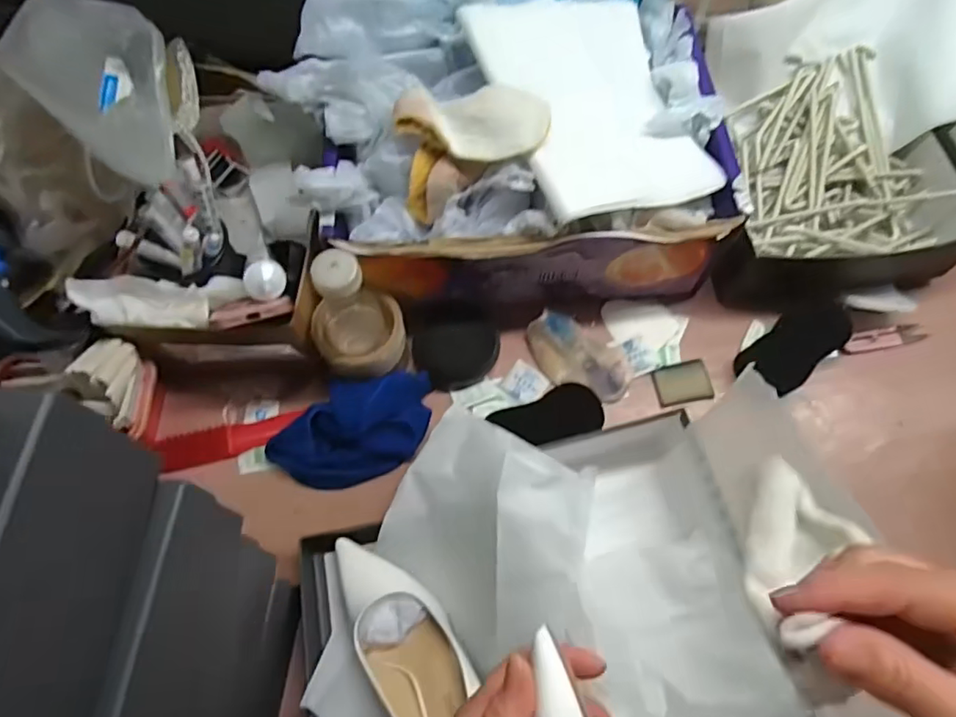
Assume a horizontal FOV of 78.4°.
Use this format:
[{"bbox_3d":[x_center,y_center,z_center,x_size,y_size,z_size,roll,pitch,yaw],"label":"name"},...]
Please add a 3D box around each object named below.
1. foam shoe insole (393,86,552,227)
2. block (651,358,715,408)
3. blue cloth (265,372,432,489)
[{"bbox_3d":[-0.011,-0.202,0.546,0.135,0.073,0.096,-19,67,-8],"label":"foam shoe insole"},{"bbox_3d":[0.220,0.025,0.629,0.056,0.011,0.048,-5,66,-2],"label":"block"},{"bbox_3d":[-0.128,0.072,0.595,0.171,0.057,0.097,-12,67,-5],"label":"blue cloth"}]

